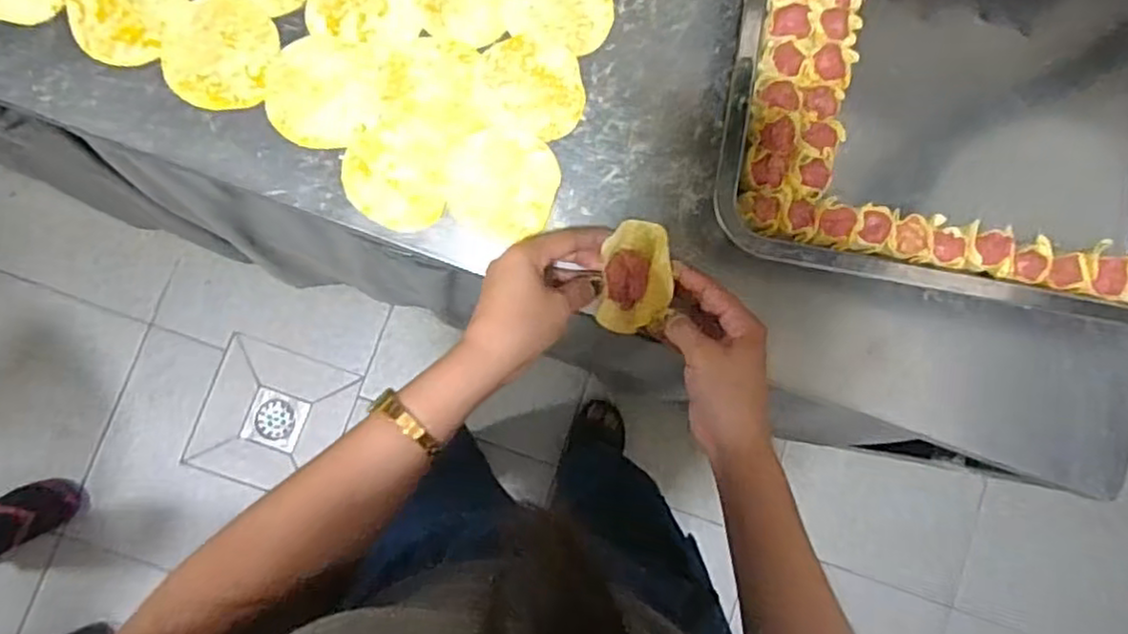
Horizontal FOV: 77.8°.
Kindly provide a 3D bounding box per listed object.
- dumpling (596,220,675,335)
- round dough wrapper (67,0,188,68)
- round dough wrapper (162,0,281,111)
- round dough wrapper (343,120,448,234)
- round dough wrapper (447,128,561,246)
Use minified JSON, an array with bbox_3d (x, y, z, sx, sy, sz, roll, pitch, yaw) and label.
[{"bbox_3d":[0.052,-0.030,0.498,0.046,0.030,0.080,6,85,-5],"label":"dumpling"},{"bbox_3d":[-0.326,-0.226,0.515,0.074,0.004,0.079,0,85,-6],"label":"round dough wrapper"},{"bbox_3d":[-0.255,-0.196,0.517,0.079,0.004,0.083,0,85,-6],"label":"round dough wrapper"},{"bbox_3d":[-0.124,-0.106,0.518,0.075,0.005,0.080,5,85,-5],"label":"round dough wrapper"},{"bbox_3d":[-0.045,-0.099,0.517,0.078,0.004,0.081,0,85,-6],"label":"round dough wrapper"}]

